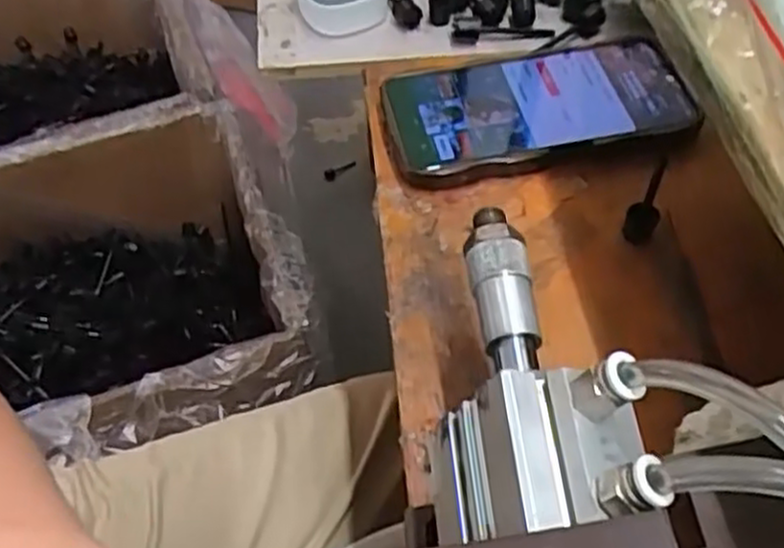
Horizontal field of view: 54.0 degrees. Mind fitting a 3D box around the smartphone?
[{"bbox_3d":[0.079,-0.094,0.418,0.161,0.012,0.079,-10,56,-6],"label":"smartphone"}]

